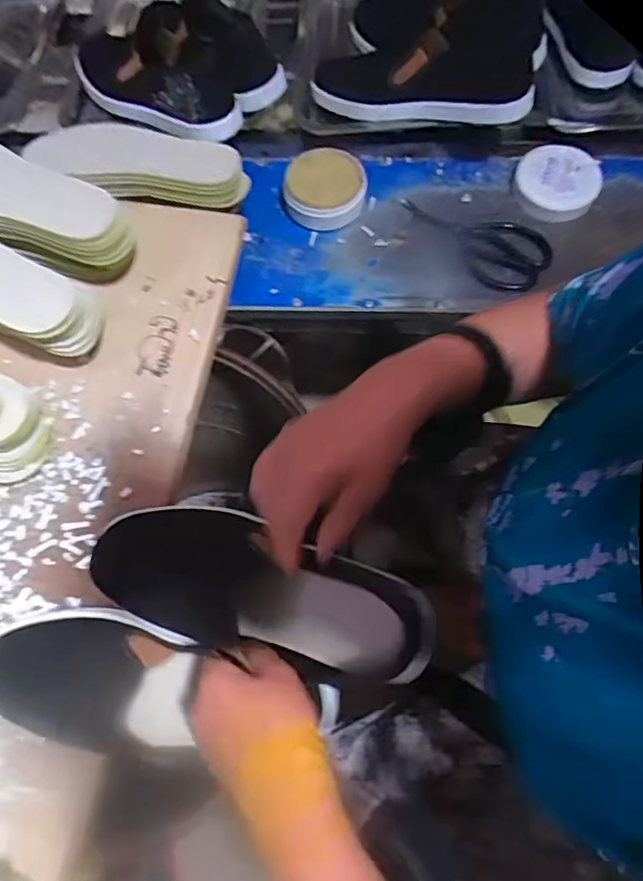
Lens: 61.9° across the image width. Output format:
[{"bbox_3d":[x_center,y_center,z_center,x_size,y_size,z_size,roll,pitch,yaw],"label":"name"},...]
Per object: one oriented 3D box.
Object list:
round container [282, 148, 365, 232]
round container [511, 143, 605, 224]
[{"bbox_3d":[0.003,-0.324,0.686,0.102,0.047,0.102,-1,68,2],"label":"round container"},{"bbox_3d":[0.294,-0.322,0.675,0.102,0.041,0.102,-1,63,3],"label":"round container"}]

